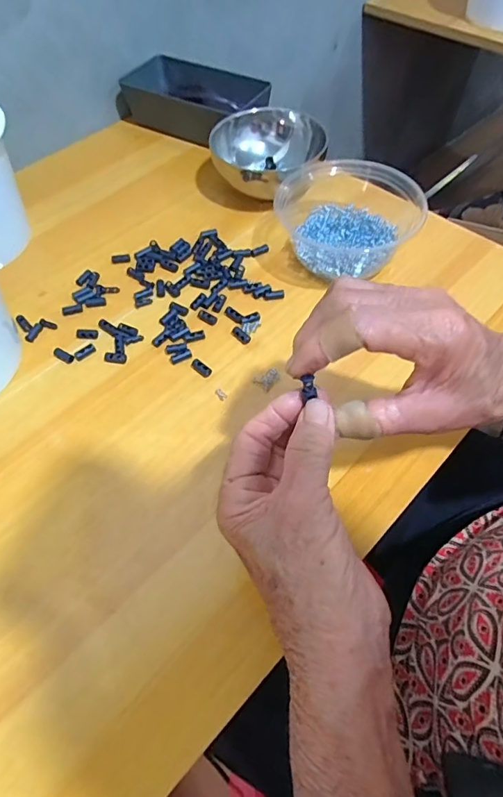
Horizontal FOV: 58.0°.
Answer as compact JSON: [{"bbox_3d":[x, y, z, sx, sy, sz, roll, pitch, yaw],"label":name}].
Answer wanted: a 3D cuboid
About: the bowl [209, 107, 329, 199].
[{"bbox_3d":[0.018,-0.270,0.517,0.121,0.064,0.121,-1,58,1],"label":"bowl"}]

